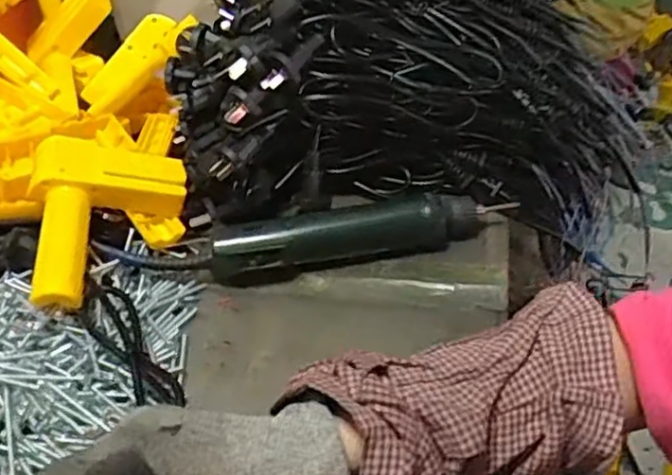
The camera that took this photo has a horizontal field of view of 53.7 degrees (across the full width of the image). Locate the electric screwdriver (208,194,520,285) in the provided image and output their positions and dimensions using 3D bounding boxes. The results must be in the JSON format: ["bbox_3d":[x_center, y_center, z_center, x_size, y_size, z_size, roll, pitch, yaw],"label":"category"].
[{"bbox_3d":[0.019,-0.004,0.532,0.235,0.043,0.033,-11,43,-8],"label":"electric screwdriver"}]

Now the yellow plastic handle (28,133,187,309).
[{"bbox_3d":[-0.171,-0.012,0.494,0.112,0.069,0.145,-7,43,-5],"label":"yellow plastic handle"}]

